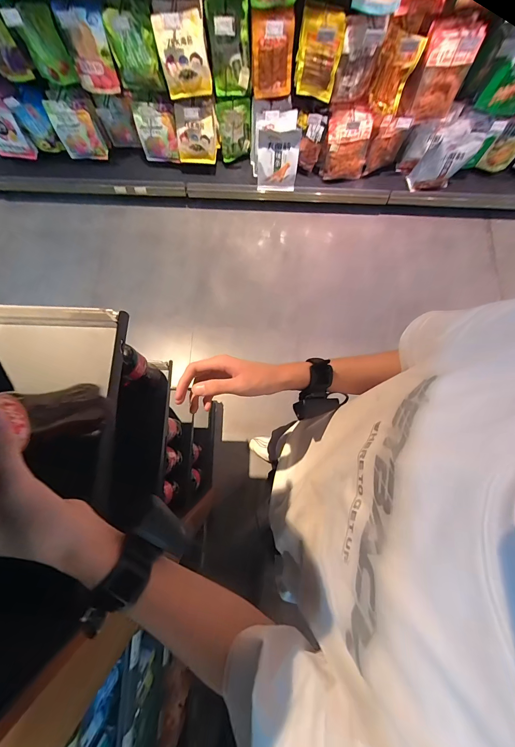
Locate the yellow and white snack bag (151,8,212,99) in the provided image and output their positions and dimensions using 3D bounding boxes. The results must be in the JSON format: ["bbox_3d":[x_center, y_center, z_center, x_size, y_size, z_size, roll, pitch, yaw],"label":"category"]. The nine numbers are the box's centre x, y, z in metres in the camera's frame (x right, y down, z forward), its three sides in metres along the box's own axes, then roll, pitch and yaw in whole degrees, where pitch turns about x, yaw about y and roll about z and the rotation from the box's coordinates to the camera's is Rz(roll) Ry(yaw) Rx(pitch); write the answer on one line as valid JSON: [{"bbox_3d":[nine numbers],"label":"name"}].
[{"bbox_3d":[-0.315,-1.354,1.308,0.205,0.278,0.065,1,76,0],"label":"yellow and white snack bag"}]

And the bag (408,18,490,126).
[{"bbox_3d":[0.769,-1.216,1.252,0.194,0.323,0.061,-8,69,-1],"label":"bag"}]

